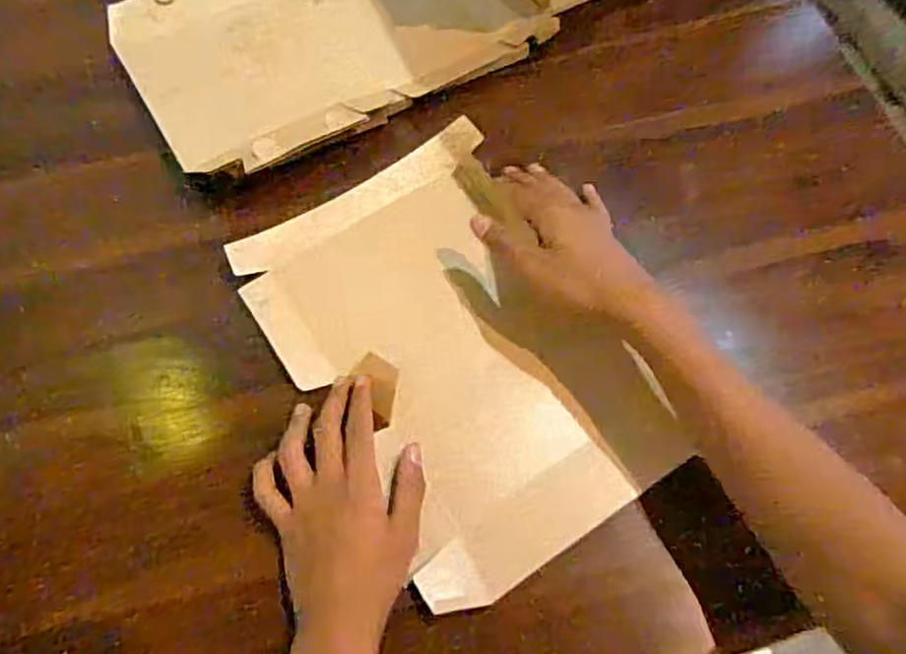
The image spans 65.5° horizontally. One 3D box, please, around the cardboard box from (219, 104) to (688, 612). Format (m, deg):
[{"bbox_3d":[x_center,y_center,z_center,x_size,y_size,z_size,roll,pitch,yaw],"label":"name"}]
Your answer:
[{"bbox_3d":[-0.002,0.018,0.528,0.208,0.026,0.319,-31,72,-12],"label":"cardboard box"}]

